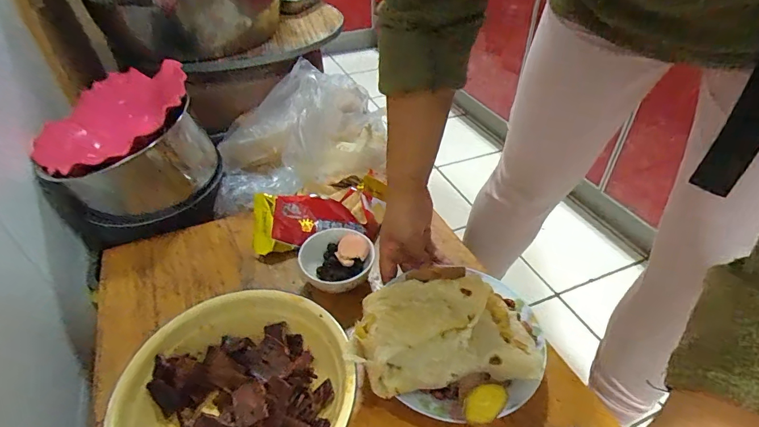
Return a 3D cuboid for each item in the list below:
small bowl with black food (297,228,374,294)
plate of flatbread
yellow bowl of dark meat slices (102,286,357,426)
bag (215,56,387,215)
[{"bbox_3d":[-0.057,0.066,0.555,0.100,0.051,0.078,22,45,26],"label":"small bowl with black food"},{"bbox_3d":[0.074,0.121,0.439,0.187,0.063,0.159,9,41,13],"label":"plate of flatbread"},{"bbox_3d":[-0.131,0.174,0.411,0.216,0.072,0.224,-1,39,1],"label":"yellow bowl of dark meat slices"},{"bbox_3d":[-0.148,-0.161,0.766,0.314,0.135,0.339,-6,40,-5],"label":"bag"}]

